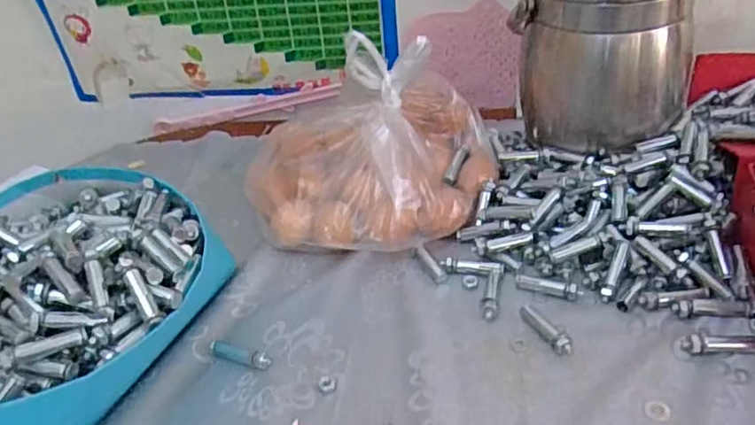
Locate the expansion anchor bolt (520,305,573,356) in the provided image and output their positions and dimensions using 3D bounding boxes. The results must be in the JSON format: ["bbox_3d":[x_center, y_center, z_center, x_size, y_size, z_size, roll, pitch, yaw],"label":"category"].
[{"bbox_3d":[0.130,0.088,0.477,0.014,0.011,0.054,-23,38,-20],"label":"expansion anchor bolt"}]

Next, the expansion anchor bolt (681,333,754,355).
[{"bbox_3d":[0.250,0.095,0.447,0.054,0.013,0.016,-4,36,6],"label":"expansion anchor bolt"}]

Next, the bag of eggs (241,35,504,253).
[{"bbox_3d":[-0.009,-0.061,0.591,0.240,0.158,0.167,-3,36,6],"label":"bag of eggs"}]

